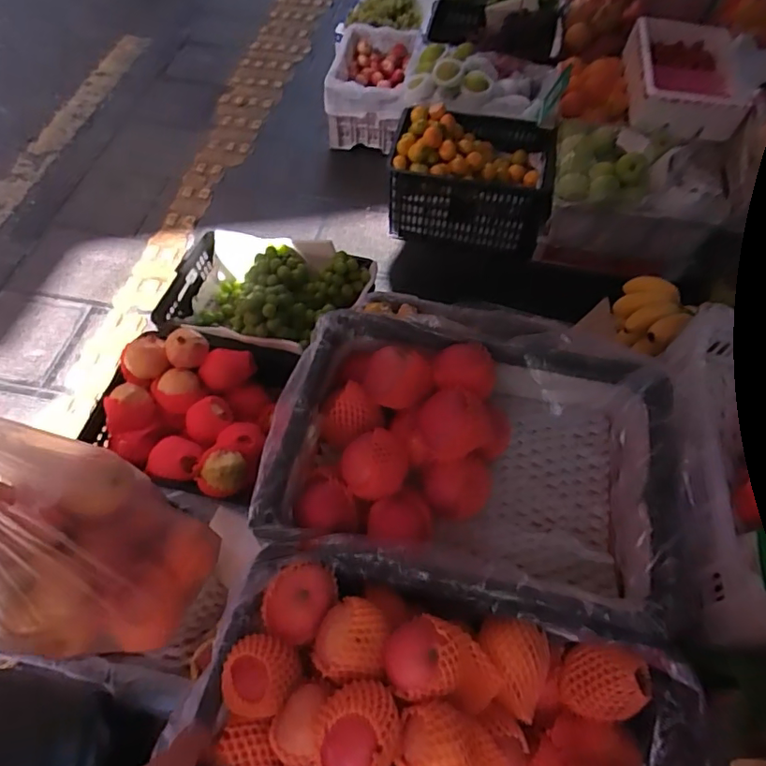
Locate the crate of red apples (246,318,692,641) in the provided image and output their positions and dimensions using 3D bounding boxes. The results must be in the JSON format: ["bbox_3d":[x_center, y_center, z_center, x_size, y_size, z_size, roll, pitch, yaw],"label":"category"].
[{"bbox_3d":[0.117,0.093,0.719,0.514,0.139,0.363,14,60,5],"label":"crate of red apples"}]

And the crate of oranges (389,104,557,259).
[{"bbox_3d":[0.282,-0.668,1.757,0.488,0.288,0.368,12,59,4],"label":"crate of oranges"}]

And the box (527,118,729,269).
[{"bbox_3d":[0.729,-0.547,1.635,0.499,0.282,0.374,16,60,6],"label":"box"}]

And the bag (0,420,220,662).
[{"bbox_3d":[-0.312,0.143,0.500,0.226,0.292,0.176,-5,60,-6],"label":"bag"}]

